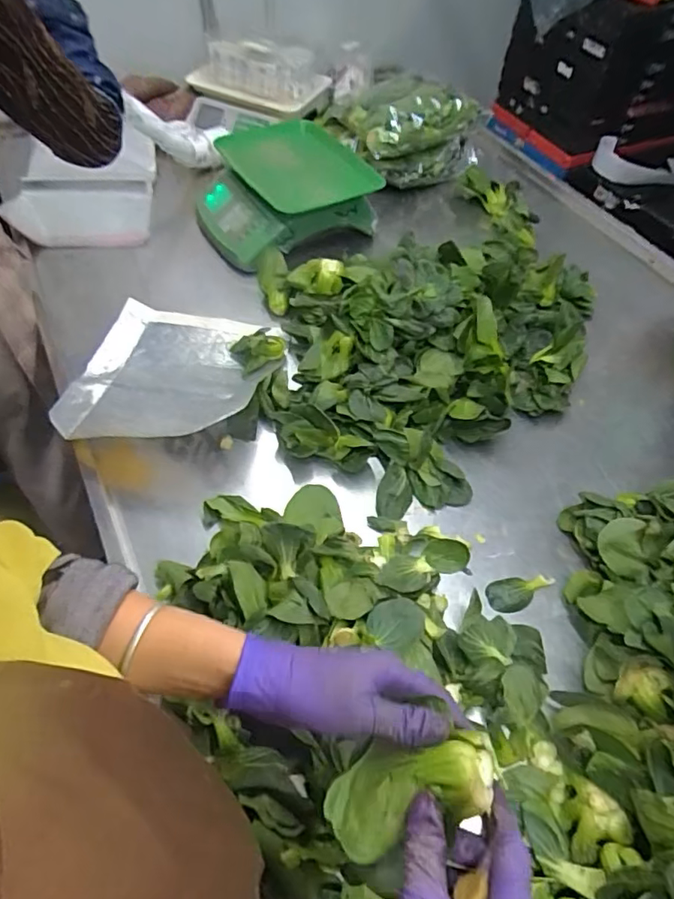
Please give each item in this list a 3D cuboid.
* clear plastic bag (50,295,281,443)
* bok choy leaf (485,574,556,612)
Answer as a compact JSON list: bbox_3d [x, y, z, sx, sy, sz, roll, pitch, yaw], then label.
[{"bbox_3d":[-0.243,-0.118,0.774,0.257,0.074,0.290,6,53,1],"label":"clear plastic bag"},{"bbox_3d":[0.217,0.167,0.636,0.084,0.011,0.039,-3,54,-6],"label":"bok choy leaf"}]

